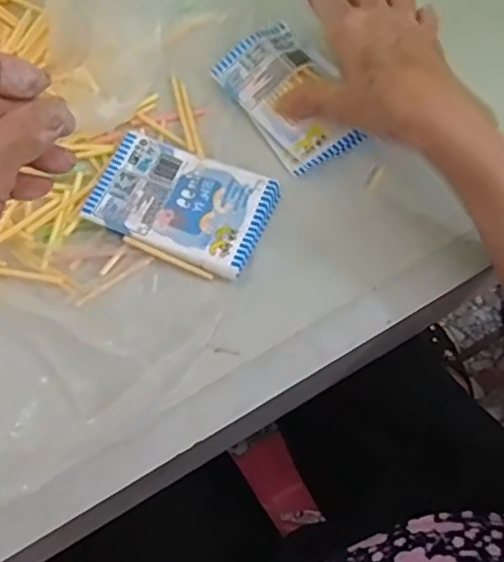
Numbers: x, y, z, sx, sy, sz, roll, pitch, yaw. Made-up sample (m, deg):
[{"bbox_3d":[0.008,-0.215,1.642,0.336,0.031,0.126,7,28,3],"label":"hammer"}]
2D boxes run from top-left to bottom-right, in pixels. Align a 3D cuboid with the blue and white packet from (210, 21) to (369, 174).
[{"bbox_3d":[0.027,-0.121,0.425,0.064,0.012,0.105,-33,73,-9],"label":"blue and white packet"}]

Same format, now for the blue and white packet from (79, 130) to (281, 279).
[{"bbox_3d":[-0.044,-0.050,0.406,0.107,0.008,0.071,24,74,10],"label":"blue and white packet"}]

